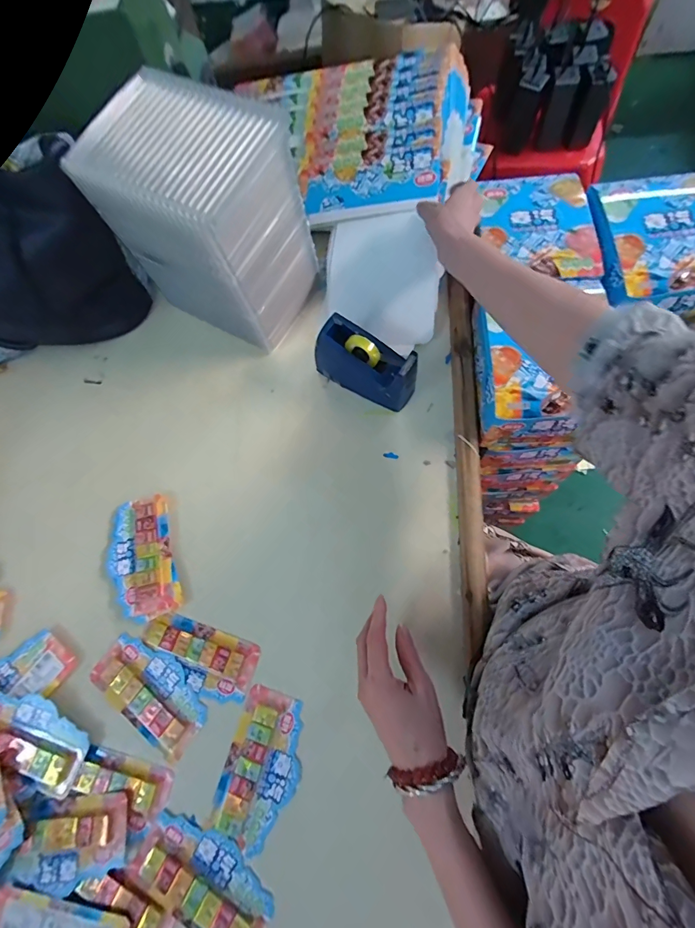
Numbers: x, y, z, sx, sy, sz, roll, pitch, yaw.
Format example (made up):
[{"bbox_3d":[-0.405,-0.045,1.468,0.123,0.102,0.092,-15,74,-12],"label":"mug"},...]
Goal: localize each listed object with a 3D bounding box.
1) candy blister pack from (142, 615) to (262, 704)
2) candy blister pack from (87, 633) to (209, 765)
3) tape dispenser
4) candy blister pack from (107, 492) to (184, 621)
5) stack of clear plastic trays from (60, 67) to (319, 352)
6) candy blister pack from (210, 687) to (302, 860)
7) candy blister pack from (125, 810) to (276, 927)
[{"bbox_3d":[-0.177,0.224,0.466,0.136,0.010,0.068,17,72,9],"label":"candy blister pack"},{"bbox_3d":[-0.227,0.261,0.463,0.144,0.009,0.074,35,76,14],"label":"candy blister pack"},{"bbox_3d":[0.025,-0.129,0.526,0.140,0.083,0.045,30,75,12],"label":"tape dispenser"},{"bbox_3d":[-0.261,0.117,0.505,0.078,0.016,0.150,-18,71,-4],"label":"candy blister pack"},{"bbox_3d":[-0.177,-0.303,0.516,0.208,0.234,0.159,26,75,13],"label":"stack of clear plastic trays"},{"bbox_3d":[-0.092,0.324,0.427,0.078,0.010,0.142,16,72,8],"label":"candy blister pack"},{"bbox_3d":[-0.144,0.417,0.397,0.144,0.012,0.071,28,74,12],"label":"candy blister pack"}]

